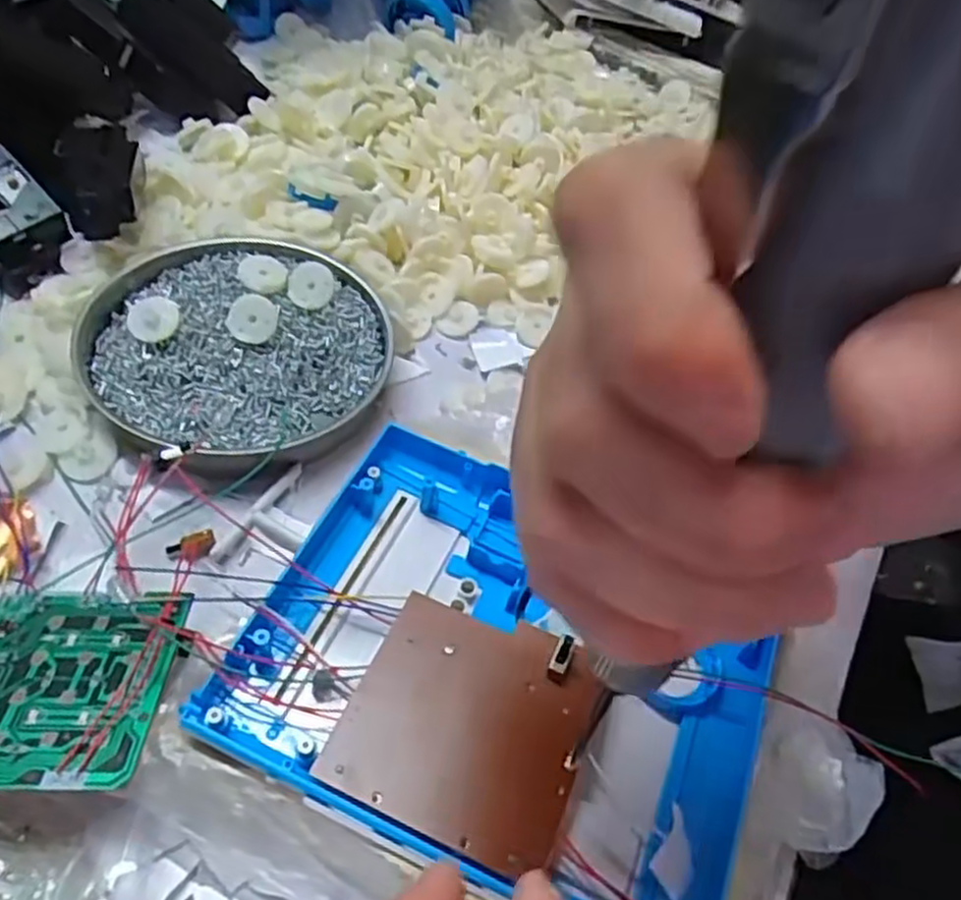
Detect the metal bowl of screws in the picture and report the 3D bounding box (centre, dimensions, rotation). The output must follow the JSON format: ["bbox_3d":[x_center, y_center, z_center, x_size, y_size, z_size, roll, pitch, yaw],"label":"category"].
[{"bbox_3d":[-0.115,-0.052,0.366,0.133,0.030,0.118,-24,60,-26],"label":"metal bowl of screws"}]

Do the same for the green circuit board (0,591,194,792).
[{"bbox_3d":[-0.135,0.074,0.248,0.067,0.004,0.070,2,39,0],"label":"green circuit board"}]

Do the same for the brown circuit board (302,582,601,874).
[{"bbox_3d":[-0.004,0.085,0.243,0.071,0.012,0.070,22,52,7],"label":"brown circuit board"}]

